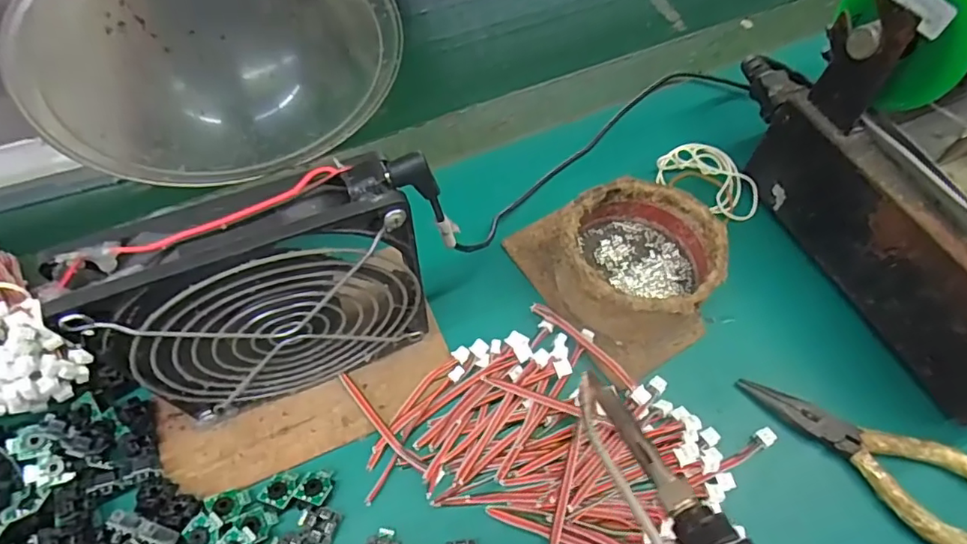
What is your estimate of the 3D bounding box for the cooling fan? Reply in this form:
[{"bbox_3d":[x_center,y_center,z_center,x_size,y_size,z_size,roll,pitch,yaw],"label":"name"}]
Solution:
[{"bbox_3d":[-0.085,0.016,0.230,0.118,0.128,0.025,-21,63,-13],"label":"cooling fan"}]

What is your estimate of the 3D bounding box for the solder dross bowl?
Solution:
[{"bbox_3d":[0.085,-0.008,0.298,0.079,0.041,0.080,1,61,-1],"label":"solder dross bowl"}]

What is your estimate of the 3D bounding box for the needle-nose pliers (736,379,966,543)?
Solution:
[{"bbox_3d":[0.193,0.088,0.265,0.130,0.013,0.046,39,67,18],"label":"needle-nose pliers"}]

